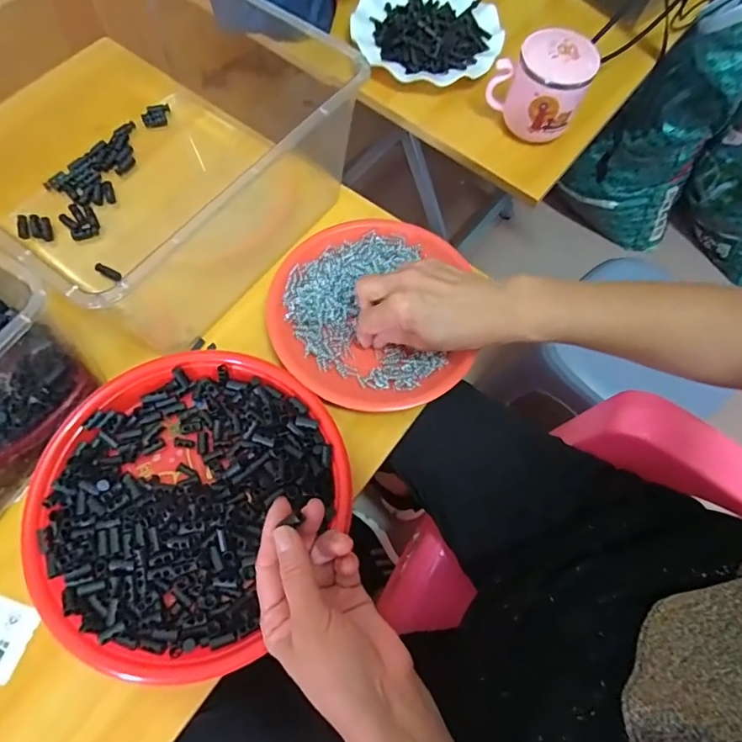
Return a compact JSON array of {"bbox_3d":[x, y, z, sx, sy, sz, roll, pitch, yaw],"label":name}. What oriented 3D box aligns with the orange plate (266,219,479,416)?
[{"bbox_3d":[-0.002,-0.052,0.446,0.177,0.025,0.190,1,68,-2],"label":"orange plate"}]

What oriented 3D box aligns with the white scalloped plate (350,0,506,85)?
[{"bbox_3d":[0.070,-0.414,0.593,0.175,0.043,0.170,1,68,-2],"label":"white scalloped plate"}]

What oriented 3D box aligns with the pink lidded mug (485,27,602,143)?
[{"bbox_3d":[0.186,-0.306,0.527,0.065,0.101,0.090,-40,75,-17],"label":"pink lidded mug"}]

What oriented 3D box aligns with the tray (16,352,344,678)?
[{"bbox_3d":[-0.146,0.097,0.385,0.220,0.032,0.234,1,68,-2],"label":"tray"}]

